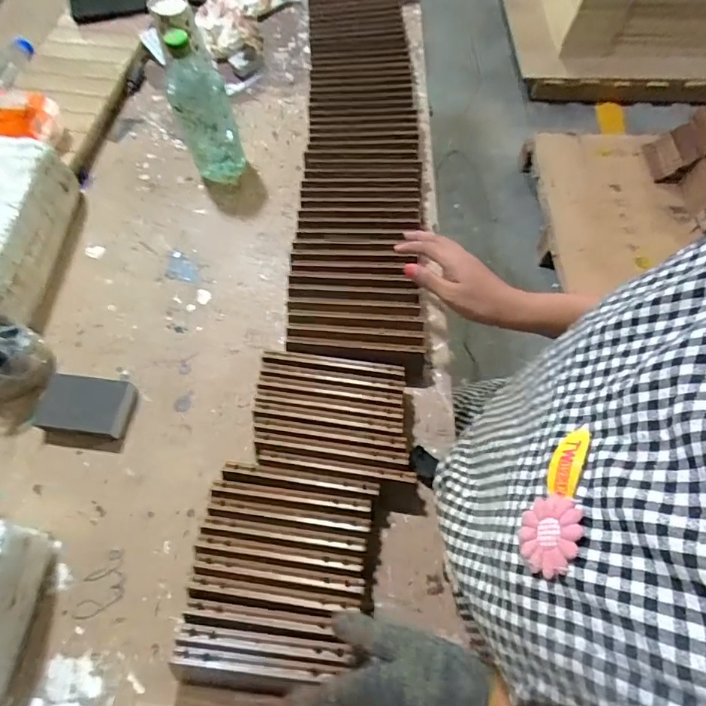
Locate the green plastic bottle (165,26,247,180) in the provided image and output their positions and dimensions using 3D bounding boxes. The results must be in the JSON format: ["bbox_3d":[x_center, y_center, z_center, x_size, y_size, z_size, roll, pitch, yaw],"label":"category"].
[{"bbox_3d":[-0.222,-0.354,0.711,0.083,0.208,0.082,-17,63,-7],"label":"green plastic bottle"}]

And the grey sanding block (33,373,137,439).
[{"bbox_3d":[-0.330,0.065,0.593,0.106,0.022,0.070,4,62,4],"label":"grey sanding block"}]

